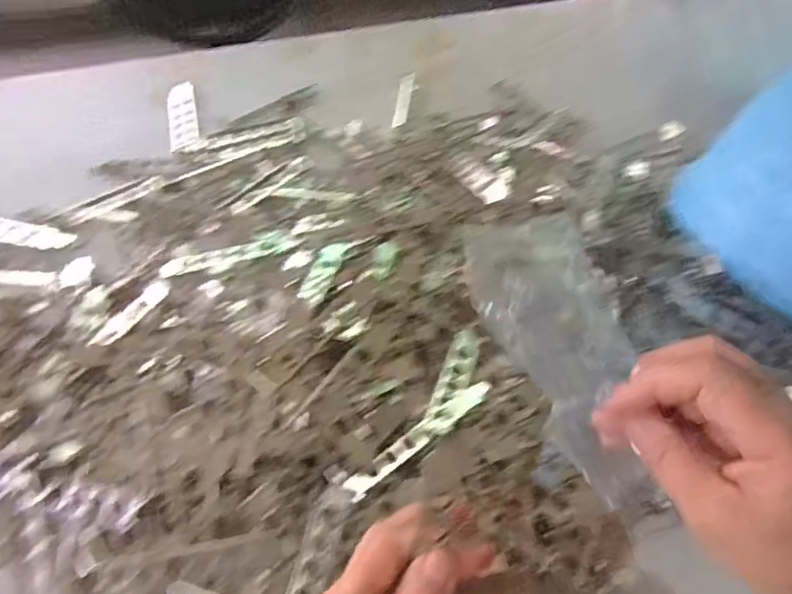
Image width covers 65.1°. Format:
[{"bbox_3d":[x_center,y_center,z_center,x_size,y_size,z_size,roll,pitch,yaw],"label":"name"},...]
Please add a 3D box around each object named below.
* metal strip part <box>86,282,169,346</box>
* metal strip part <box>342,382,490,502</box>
[{"bbox_3d":[-0.203,0.013,0.477,0.018,0.004,0.073,28,53,13],"label":"metal strip part"},{"bbox_3d":[0.018,0.093,0.413,0.119,0.008,0.016,-30,61,-26],"label":"metal strip part"}]

